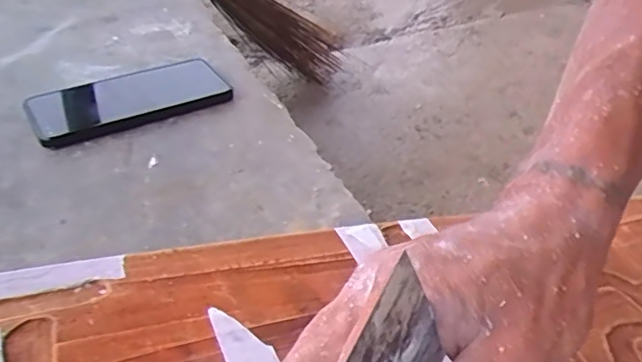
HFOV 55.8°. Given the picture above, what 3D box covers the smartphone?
[{"bbox_3d":[-0.174,-0.075,0.558,0.173,0.014,0.081,-23,45,-29],"label":"smartphone"}]

